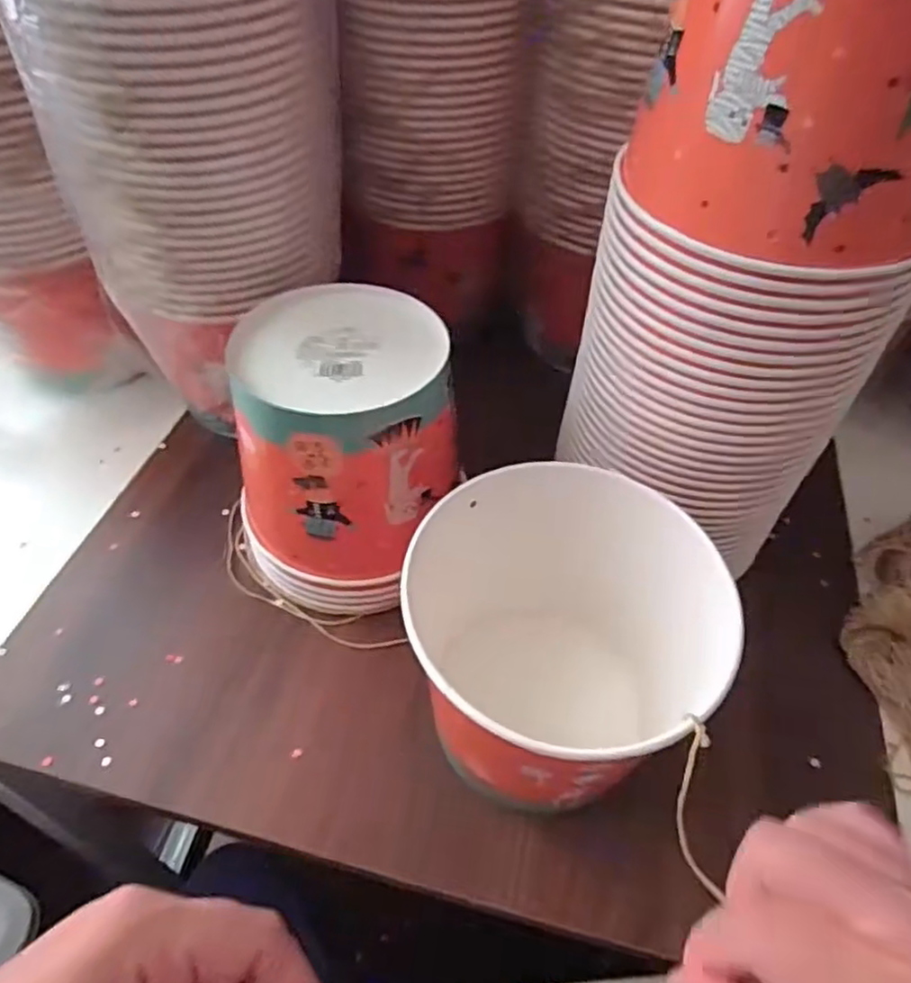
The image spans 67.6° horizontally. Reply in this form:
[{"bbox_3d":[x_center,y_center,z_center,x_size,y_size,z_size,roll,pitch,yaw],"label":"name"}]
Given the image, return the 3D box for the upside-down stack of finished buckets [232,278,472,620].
[{"bbox_3d":[-0.071,-0.026,0.454,0.140,0.165,0.148,5,49,3],"label":"upside-down stack of finished buckets"}]

